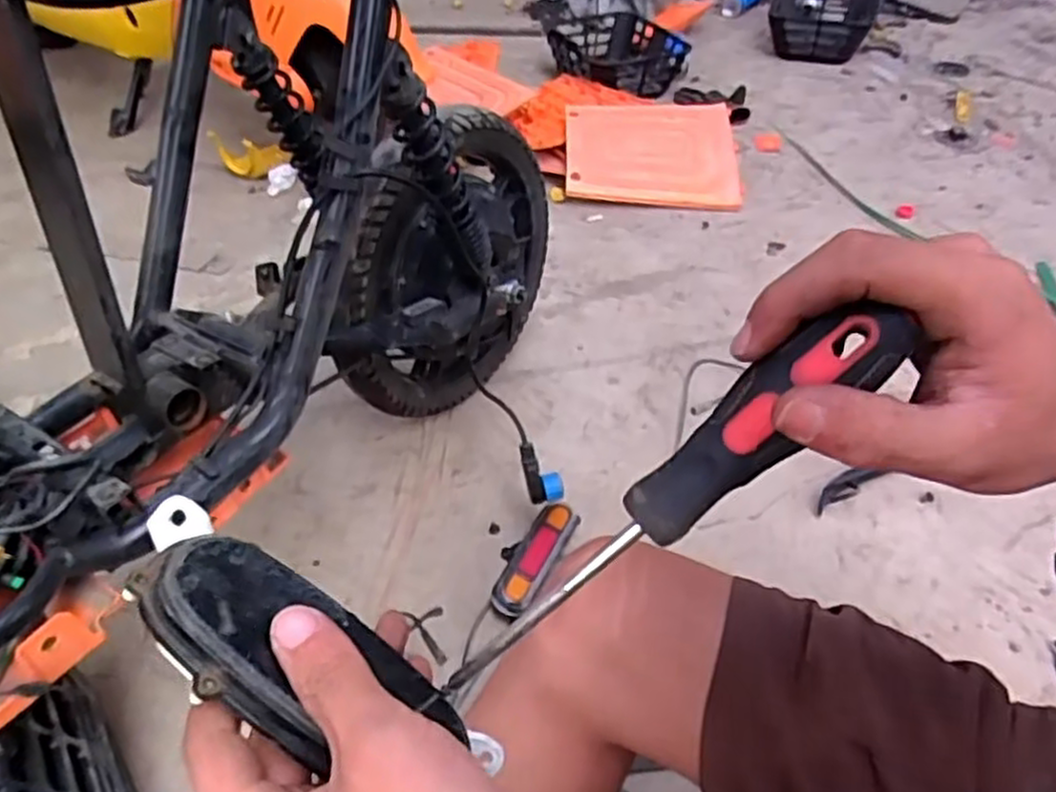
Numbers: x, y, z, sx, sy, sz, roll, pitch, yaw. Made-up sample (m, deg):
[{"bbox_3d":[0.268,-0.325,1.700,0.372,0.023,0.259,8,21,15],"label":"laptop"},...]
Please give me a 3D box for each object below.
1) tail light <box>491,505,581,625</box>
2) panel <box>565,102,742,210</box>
[{"bbox_3d":[0.002,0.180,0.837,0.062,0.049,0.156,19,47,18],"label":"tail light"},{"bbox_3d":[0.239,-0.480,1.469,0.329,0.030,0.288,3,57,-4],"label":"panel"}]

